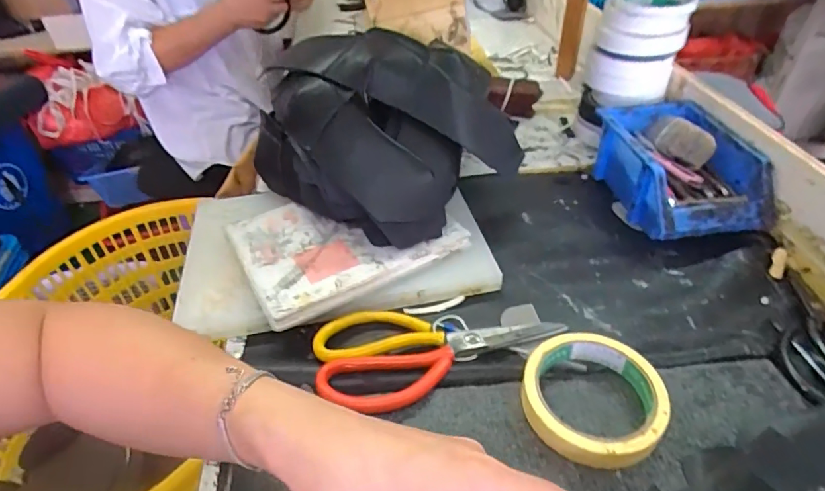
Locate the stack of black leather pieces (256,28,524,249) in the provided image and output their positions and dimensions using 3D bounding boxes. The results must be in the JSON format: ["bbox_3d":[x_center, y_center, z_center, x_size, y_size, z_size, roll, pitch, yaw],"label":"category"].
[{"bbox_3d":[-0.021,-0.131,0.515,0.204,0.143,0.223,26,48,30],"label":"stack of black leather pieces"}]

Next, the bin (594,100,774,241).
[{"bbox_3d":[0.284,-0.085,0.536,0.123,0.075,0.187,-7,39,-5],"label":"bin"}]

